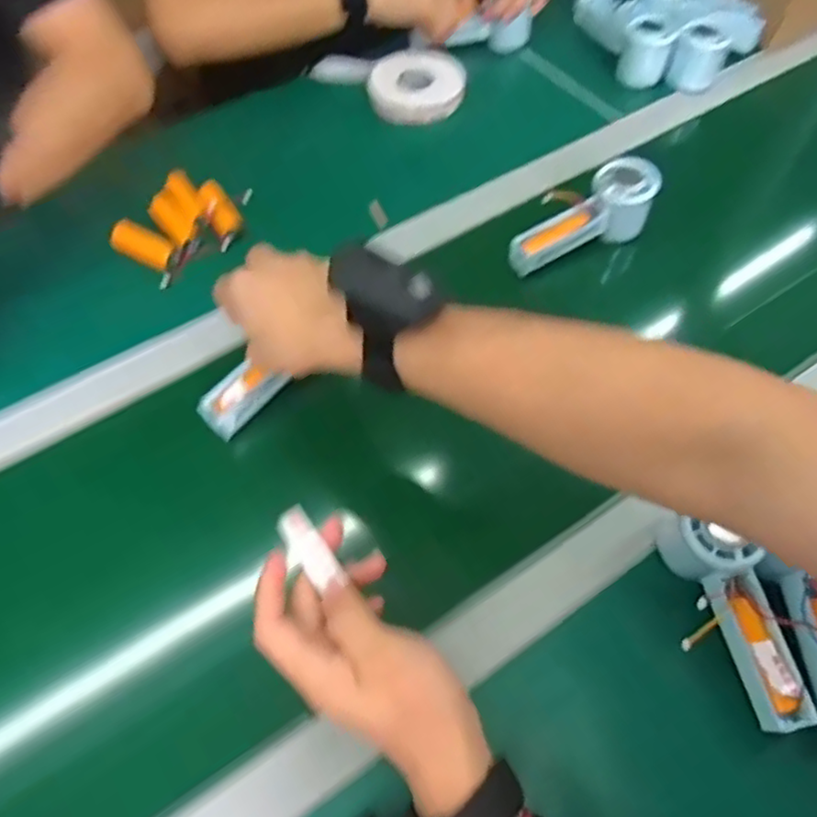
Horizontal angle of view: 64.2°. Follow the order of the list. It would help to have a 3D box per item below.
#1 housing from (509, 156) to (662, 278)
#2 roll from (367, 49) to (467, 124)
[{"bbox_3d":[0.167,-0.184,0.634,0.162,0.071,0.058,-31,63,2],"label":"housing"},{"bbox_3d":[0.011,-0.394,0.785,0.113,0.027,0.118,0,60,-1],"label":"roll"}]

